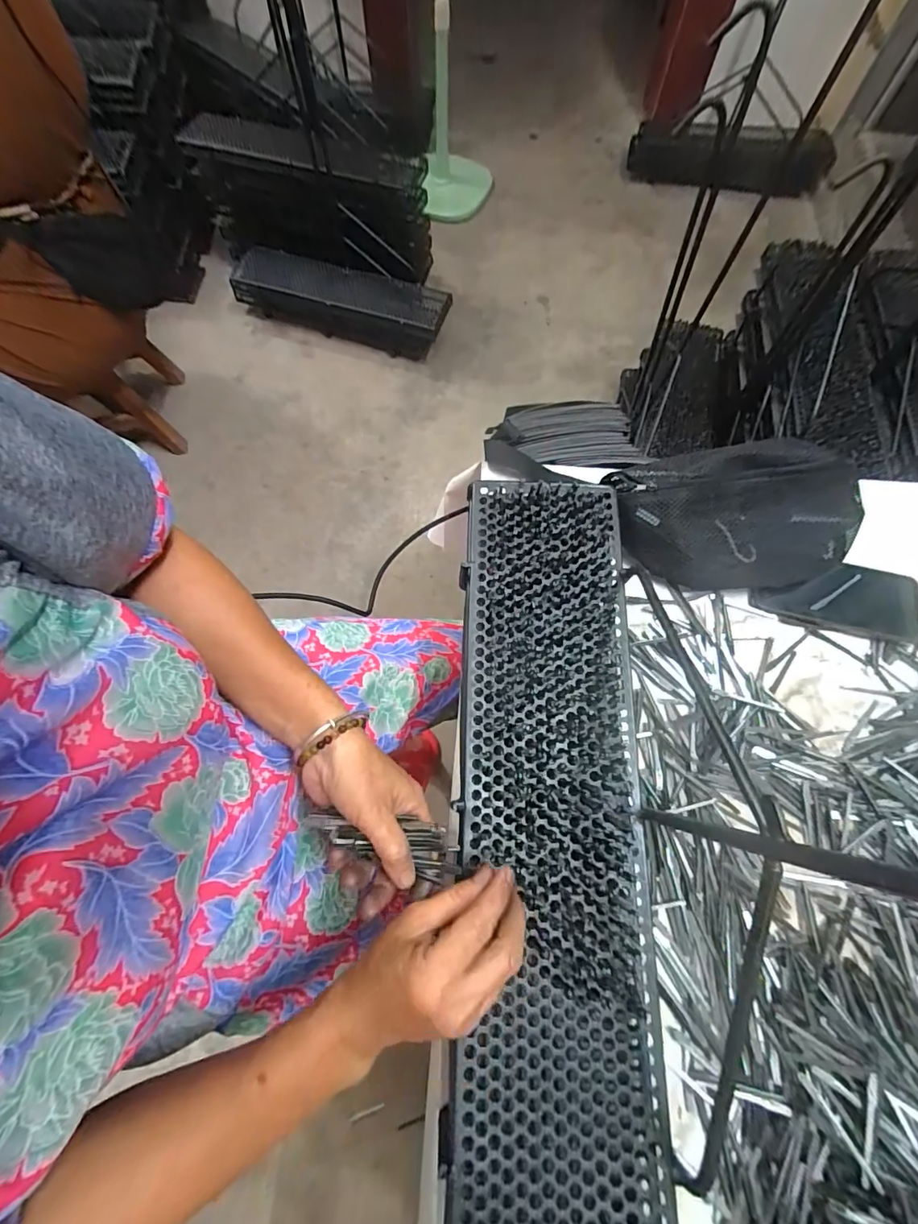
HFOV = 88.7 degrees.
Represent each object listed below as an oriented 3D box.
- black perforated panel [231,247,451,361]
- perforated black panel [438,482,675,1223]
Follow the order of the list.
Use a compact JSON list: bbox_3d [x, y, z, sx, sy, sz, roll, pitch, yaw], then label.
[{"bbox_3d":[-0.349,-0.859,1.280,0.633,0.129,0.143,20,72,7],"label":"black perforated panel"},{"bbox_3d":[0.073,0.161,0.376,0.147,0.012,0.593,1,72,1],"label":"perforated black panel"}]

